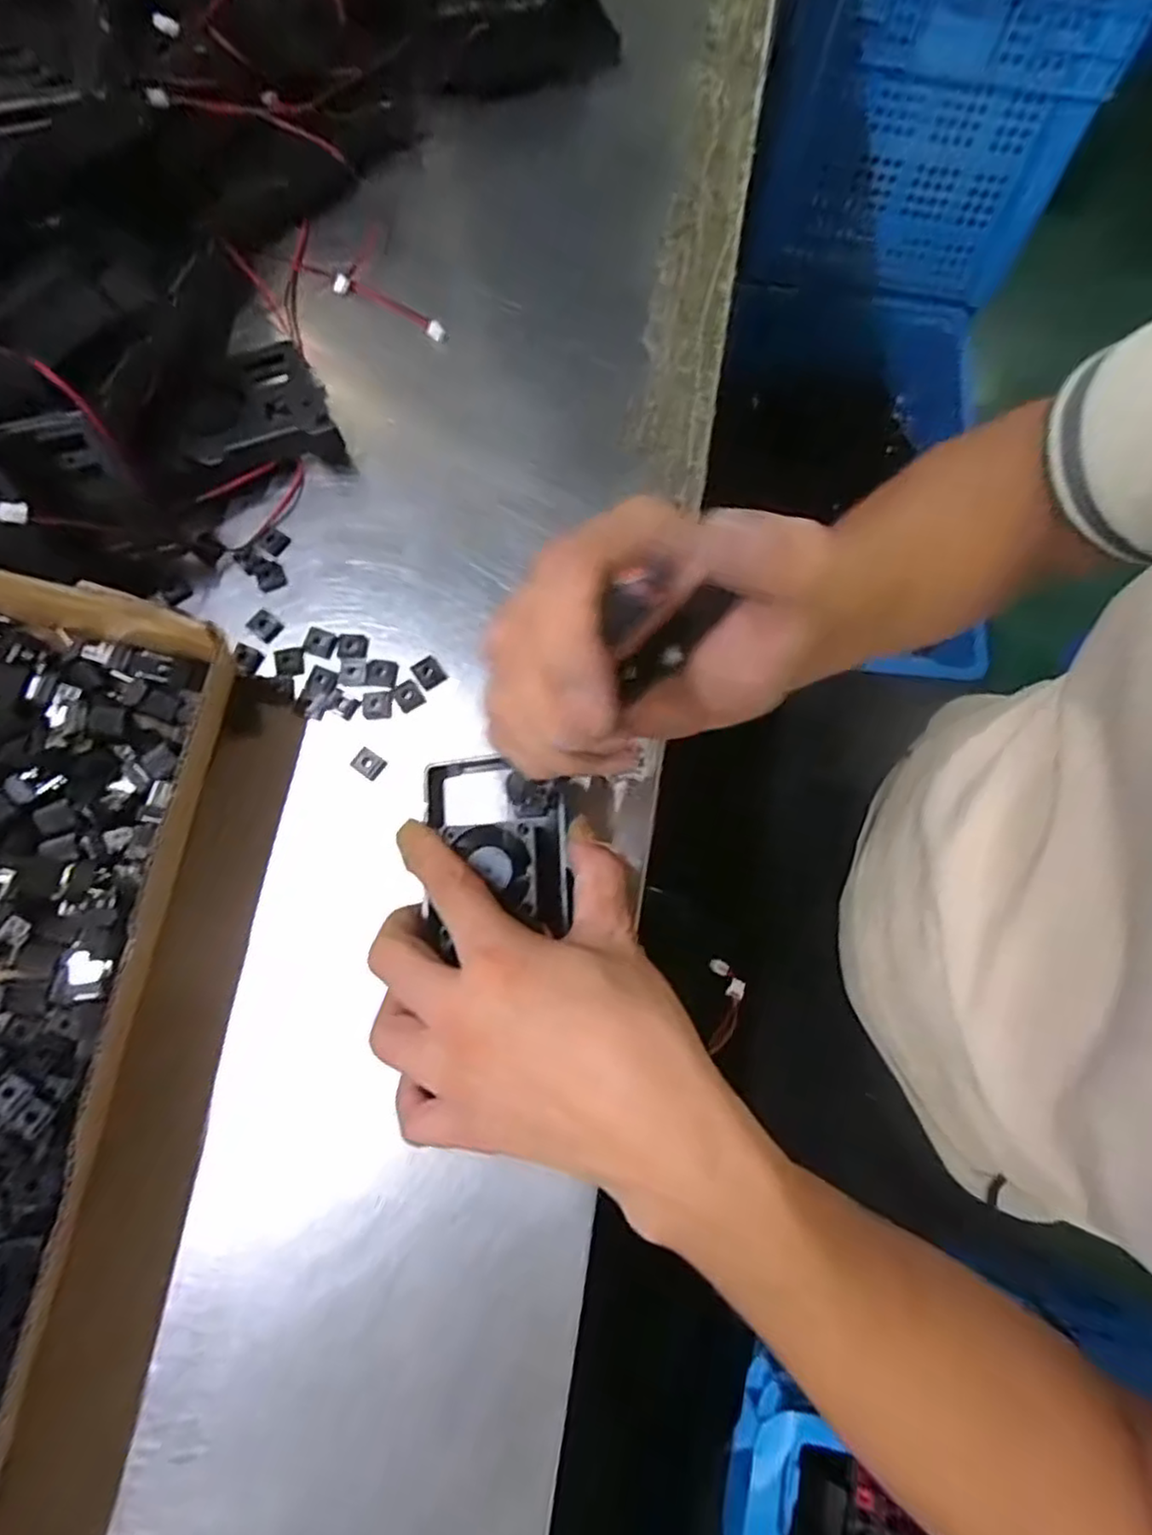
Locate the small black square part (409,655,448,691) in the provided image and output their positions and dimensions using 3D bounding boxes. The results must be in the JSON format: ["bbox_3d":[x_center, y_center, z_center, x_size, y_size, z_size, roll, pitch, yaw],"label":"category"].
[{"bbox_3d":[-0.072,-0.046,0.336,0.013,0.007,0.014,-37,80,-8],"label":"small black square part"}]

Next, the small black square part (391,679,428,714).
[{"bbox_3d":[-0.082,-0.035,0.336,0.012,0.006,0.013,-32,79,-7],"label":"small black square part"}]

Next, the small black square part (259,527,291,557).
[{"bbox_3d":[-0.156,-0.117,0.354,0.014,0.004,0.014,32,79,7],"label":"small black square part"}]

